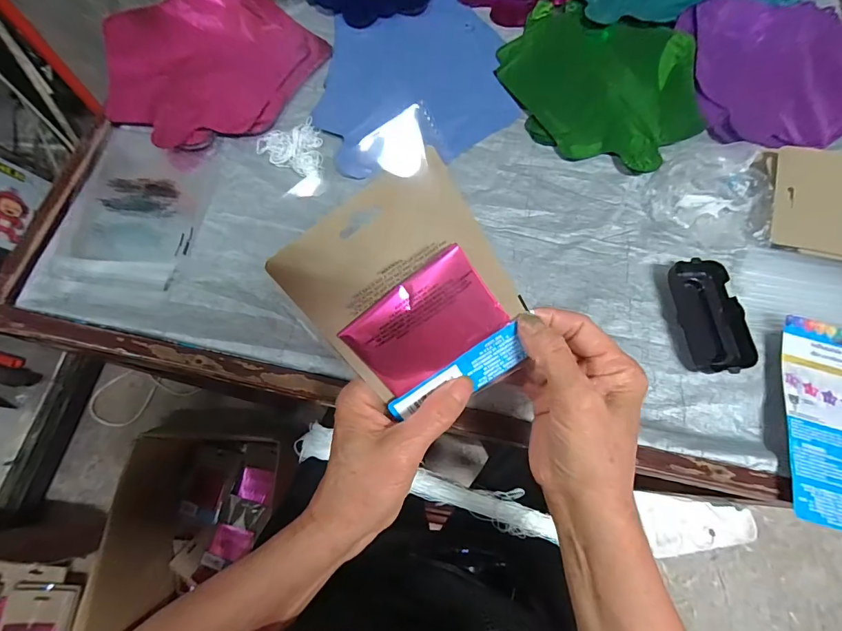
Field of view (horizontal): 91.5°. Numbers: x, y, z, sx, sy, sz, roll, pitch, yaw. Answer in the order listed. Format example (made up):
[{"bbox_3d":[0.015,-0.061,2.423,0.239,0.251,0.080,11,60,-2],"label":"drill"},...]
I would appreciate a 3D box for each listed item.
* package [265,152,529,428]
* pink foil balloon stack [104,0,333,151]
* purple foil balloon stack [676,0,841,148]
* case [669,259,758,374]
[{"bbox_3d":[-0.002,-0.007,0.256,0.112,0.013,0.144,-34,112,-1],"label":"package"},{"bbox_3d":[-0.271,-0.321,0.506,0.243,0.024,0.246,31,73,10],"label":"pink foil balloon stack"},{"bbox_3d":[0.446,-0.320,0.518,0.238,0.033,0.257,0,71,0],"label":"purple foil balloon stack"},{"bbox_3d":[0.278,-0.001,0.397,0.051,0.024,0.113,-3,71,-1],"label":"case"}]

